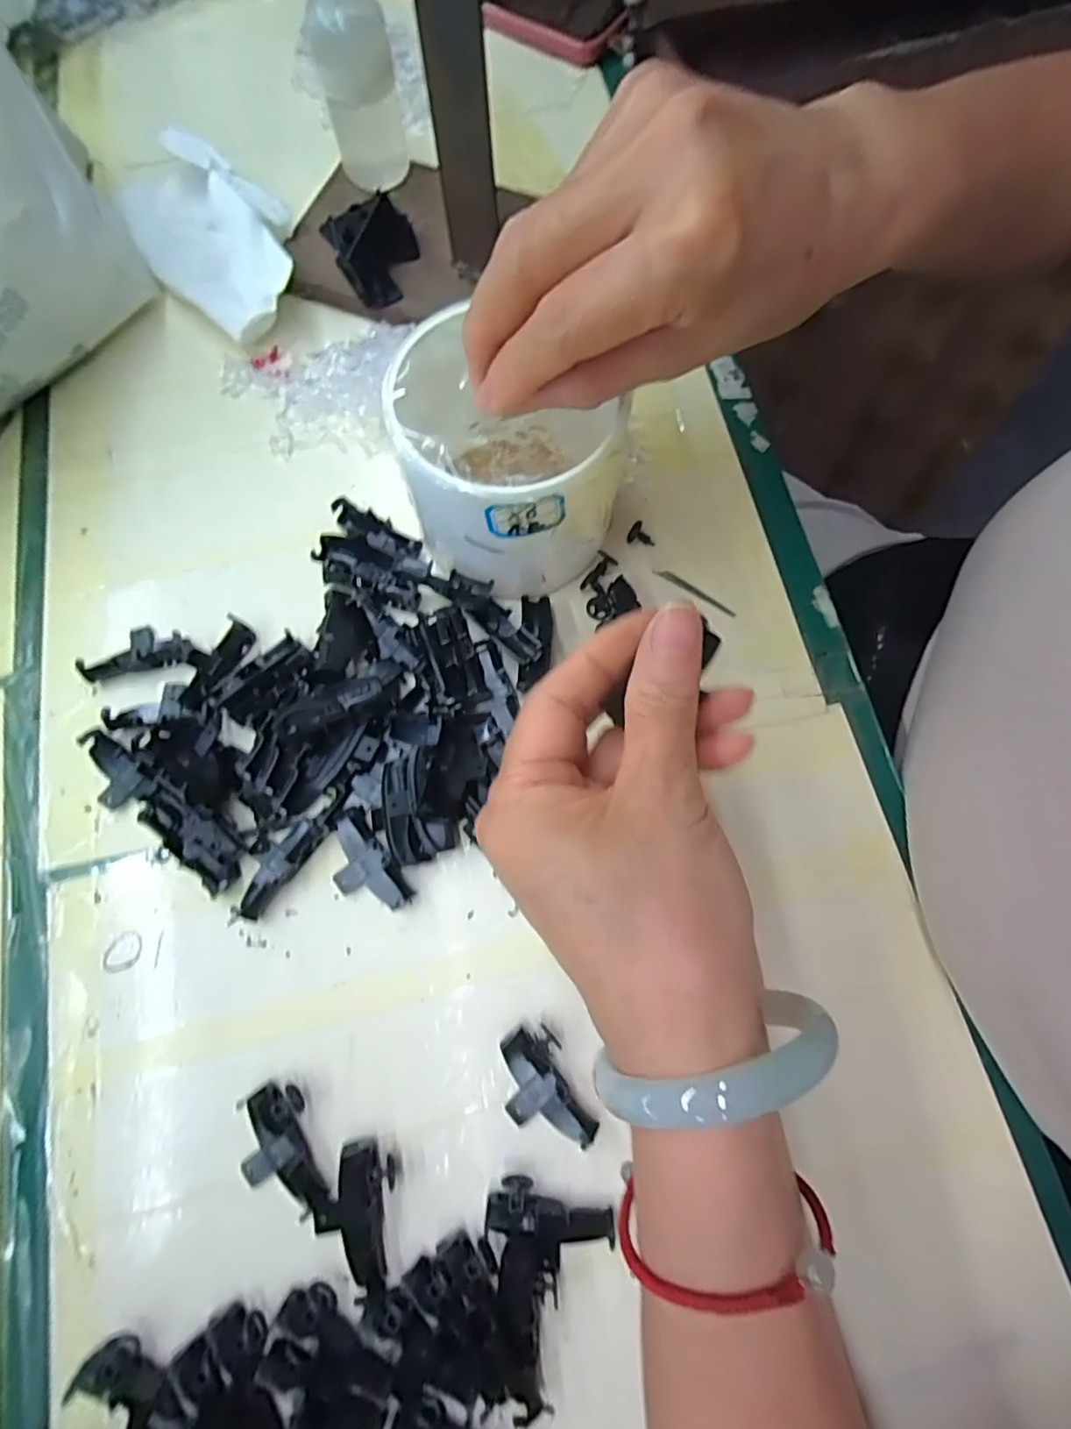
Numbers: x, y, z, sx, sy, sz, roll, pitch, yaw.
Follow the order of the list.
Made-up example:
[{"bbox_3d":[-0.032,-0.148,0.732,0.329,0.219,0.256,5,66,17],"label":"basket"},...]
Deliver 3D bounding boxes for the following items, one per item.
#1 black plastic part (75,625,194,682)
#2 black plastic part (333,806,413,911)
[{"bbox_3d":[-0.167,-0.029,0.251,0.040,0.010,0.021,-17,74,-6],"label":"black plastic part"},{"bbox_3d":[-0.066,0.057,0.227,0.021,0.009,0.043,-37,77,-11],"label":"black plastic part"}]

